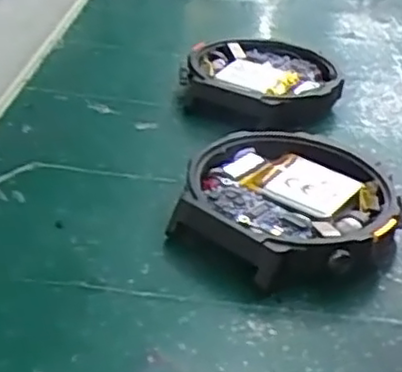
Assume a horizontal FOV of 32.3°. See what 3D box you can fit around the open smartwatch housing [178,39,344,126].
[{"bbox_3d":[0.019,-0.033,0.221,0.048,0.011,0.051,12,33,12],"label":"open smartwatch housing"}]

